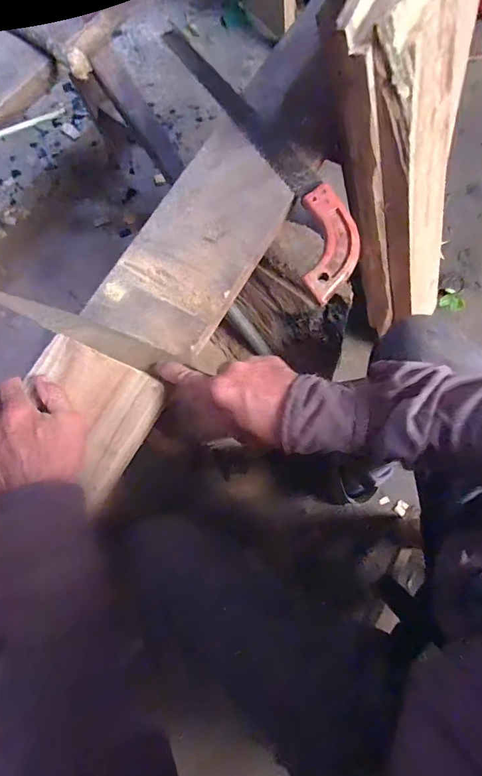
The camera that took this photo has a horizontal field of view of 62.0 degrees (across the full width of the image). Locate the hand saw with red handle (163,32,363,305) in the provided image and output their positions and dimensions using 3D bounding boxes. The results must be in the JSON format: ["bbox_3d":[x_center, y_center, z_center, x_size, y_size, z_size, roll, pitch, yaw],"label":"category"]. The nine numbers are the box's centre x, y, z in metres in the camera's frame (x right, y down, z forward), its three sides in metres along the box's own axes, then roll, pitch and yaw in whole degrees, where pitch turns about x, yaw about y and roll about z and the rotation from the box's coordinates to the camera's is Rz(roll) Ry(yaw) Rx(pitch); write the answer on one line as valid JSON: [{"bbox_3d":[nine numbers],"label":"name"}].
[{"bbox_3d":[0.037,-0.304,0.529,0.081,0.041,0.431,-24,77,-4],"label":"hand saw with red handle"}]

